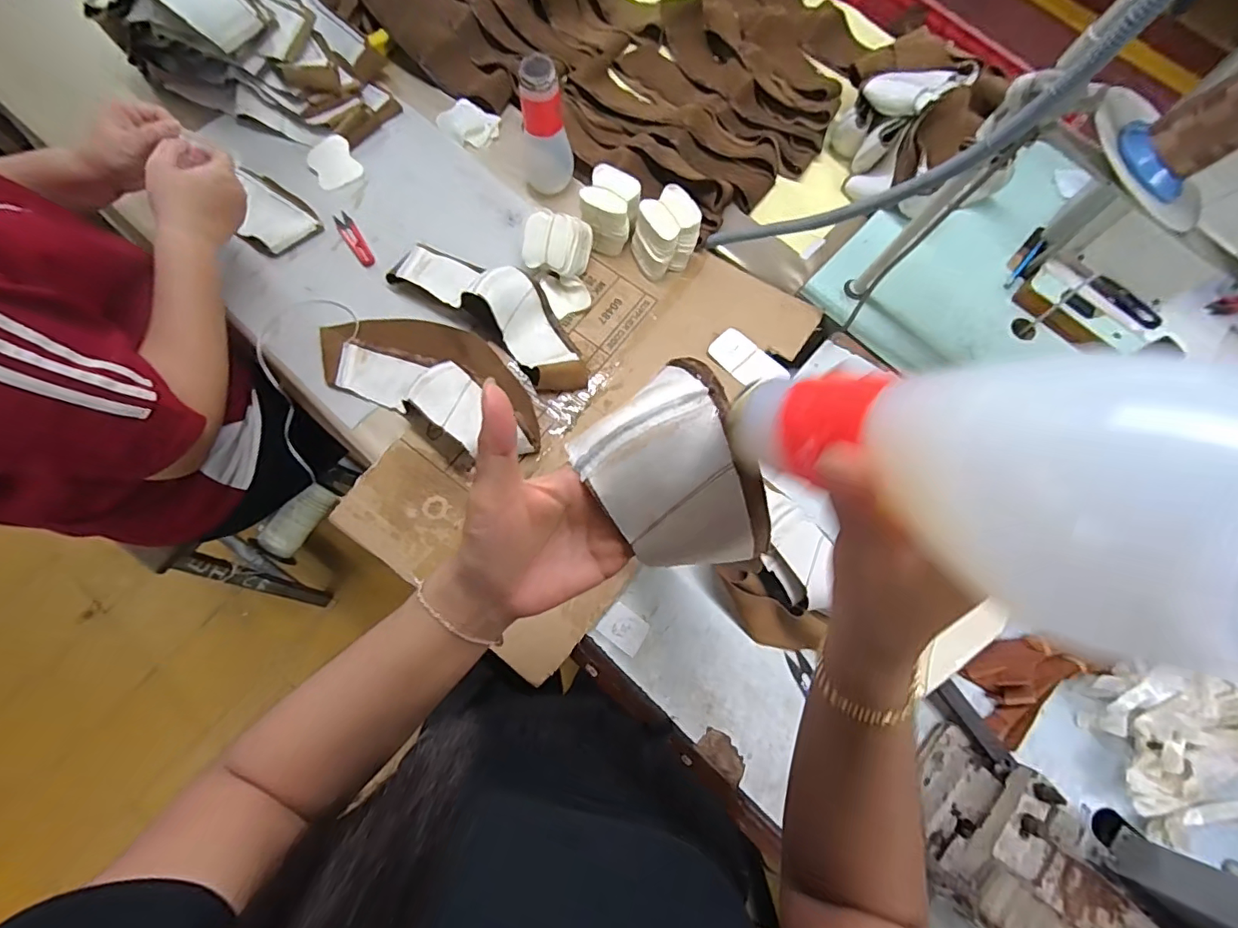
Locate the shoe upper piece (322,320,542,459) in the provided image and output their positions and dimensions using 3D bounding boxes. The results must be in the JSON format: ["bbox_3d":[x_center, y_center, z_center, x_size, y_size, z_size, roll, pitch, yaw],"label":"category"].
[{"bbox_3d":[-0.237,-0.118,0.665,0.319,0.056,0.141,26,77,5],"label":"shoe upper piece"}]

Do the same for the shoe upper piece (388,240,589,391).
[{"bbox_3d":[-0.166,-0.213,0.685,0.299,0.062,0.107,38,78,7],"label":"shoe upper piece"}]

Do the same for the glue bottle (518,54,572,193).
[{"bbox_3d":[-0.101,-0.447,0.691,0.064,0.148,0.057,16,76,2],"label":"glue bottle"}]

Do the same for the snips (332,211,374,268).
[{"bbox_3d":[-0.374,-0.319,0.738,0.021,0.008,0.102,-32,79,-9],"label":"snips"}]

